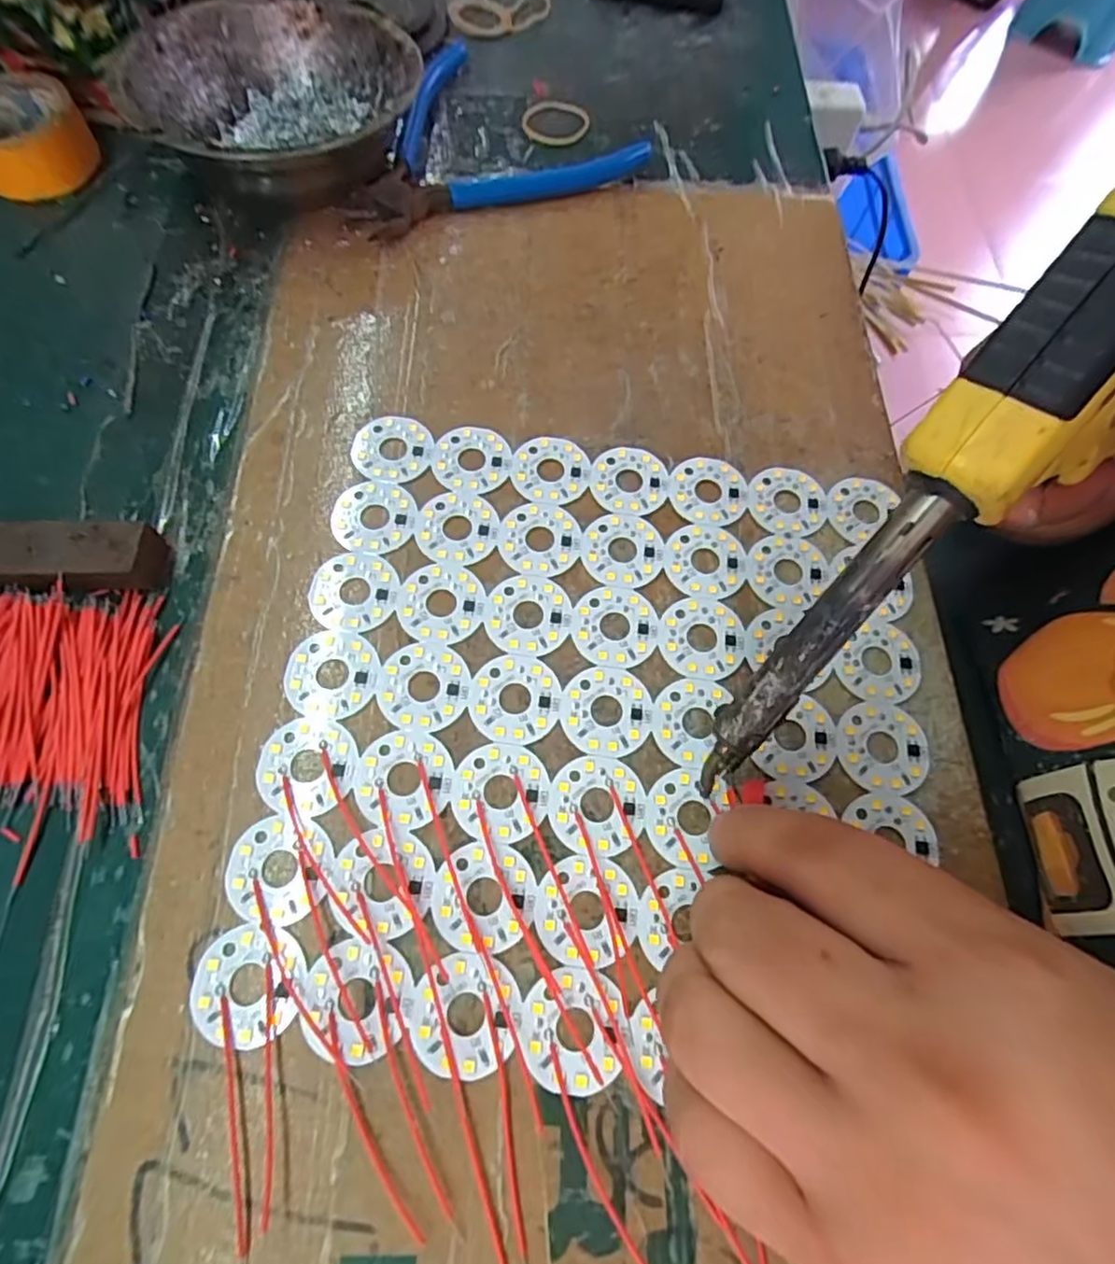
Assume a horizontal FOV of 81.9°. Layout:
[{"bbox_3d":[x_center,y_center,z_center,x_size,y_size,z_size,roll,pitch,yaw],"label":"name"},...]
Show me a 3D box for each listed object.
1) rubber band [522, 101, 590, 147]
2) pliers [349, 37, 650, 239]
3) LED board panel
[{"bbox_3d":[-0.003,-0.264,0.333,0.033,0.006,0.030,1,68,-2],"label":"rubber band"},{"bbox_3d":[-0.045,-0.253,0.318,0.139,0.013,0.124,-24,71,-11],"label":"pliers"},{"bbox_3d":[0.015,0.027,0.213,0.205,0.004,0.209,8,68,1],"label":"LED board panel"}]

